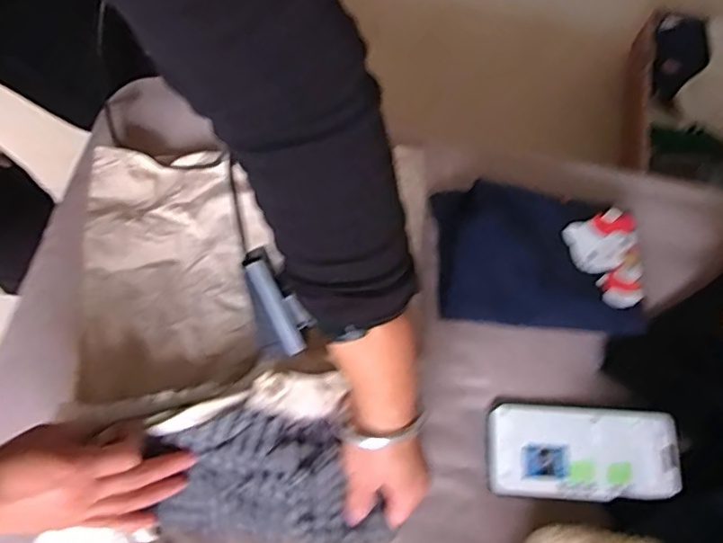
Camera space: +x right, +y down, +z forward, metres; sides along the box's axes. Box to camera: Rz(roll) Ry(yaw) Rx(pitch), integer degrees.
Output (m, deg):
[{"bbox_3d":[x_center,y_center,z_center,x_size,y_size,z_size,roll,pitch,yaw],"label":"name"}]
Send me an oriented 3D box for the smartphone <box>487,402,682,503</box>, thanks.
[{"bbox_3d":[0.192,0.159,0.489,0.159,0.010,0.078,5,71,1],"label":"smartphone"}]

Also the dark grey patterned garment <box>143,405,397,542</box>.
[{"bbox_3d":[-0.074,0.159,0.434,0.181,0.016,0.101,1,100,14],"label":"dark grey patterned garment"}]

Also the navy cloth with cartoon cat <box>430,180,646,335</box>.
[{"bbox_3d":[0.166,-0.014,0.532,0.193,0.057,0.144,5,71,1],"label":"navy cloth with cartoon cat"}]

